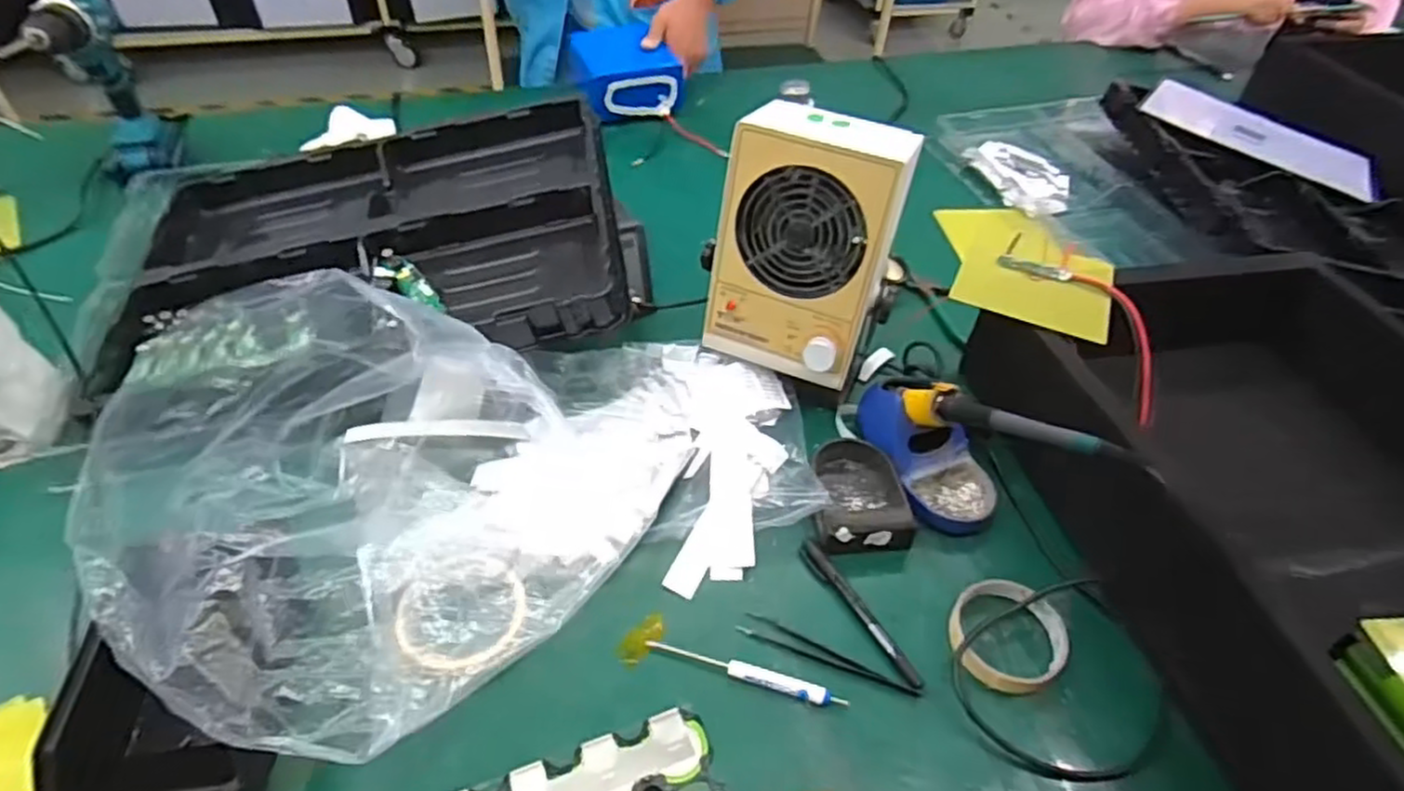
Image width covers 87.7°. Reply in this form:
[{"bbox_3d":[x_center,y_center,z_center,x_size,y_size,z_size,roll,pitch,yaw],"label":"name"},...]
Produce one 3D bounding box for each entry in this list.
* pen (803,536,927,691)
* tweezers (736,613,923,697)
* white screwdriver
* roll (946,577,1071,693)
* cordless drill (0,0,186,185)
[{"bbox_3d":[0.122,0.165,0.564,0.019,0.014,0.134,-24,53,-24],"label":"pen"},{"bbox_3d":[0.094,0.190,0.540,0.136,0.005,0.017,17,48,12],"label":"tweezers"},{"bbox_3d":[0.030,0.198,0.523,0.144,0.010,0.012,15,47,10],"label":"white screwdriver"},{"bbox_3d":[0.232,0.180,0.552,0.082,0.027,0.089,2,47,-2],"label":"roll"},{"bbox_3d":[-0.704,-0.351,0.868,0.086,0.210,0.162,-20,54,-22],"label":"cordless drill"}]

